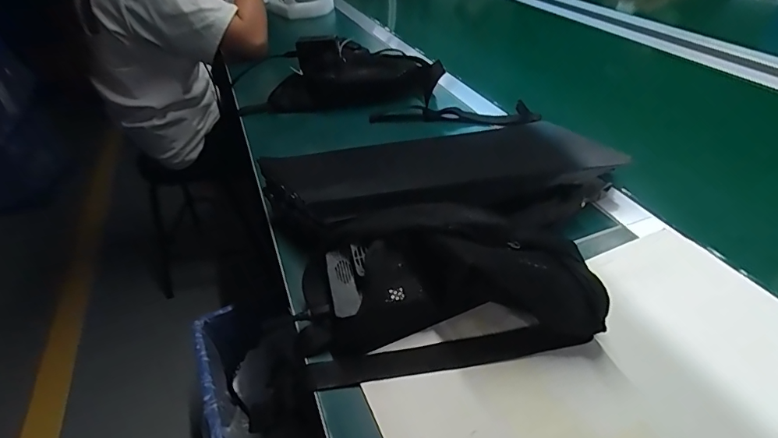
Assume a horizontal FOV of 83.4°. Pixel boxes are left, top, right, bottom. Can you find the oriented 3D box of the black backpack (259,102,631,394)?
[{"bbox_3d":[0.071,0.004,0.425,0.349,0.076,0.268,-14,40,-9],"label":"black backpack"}]

